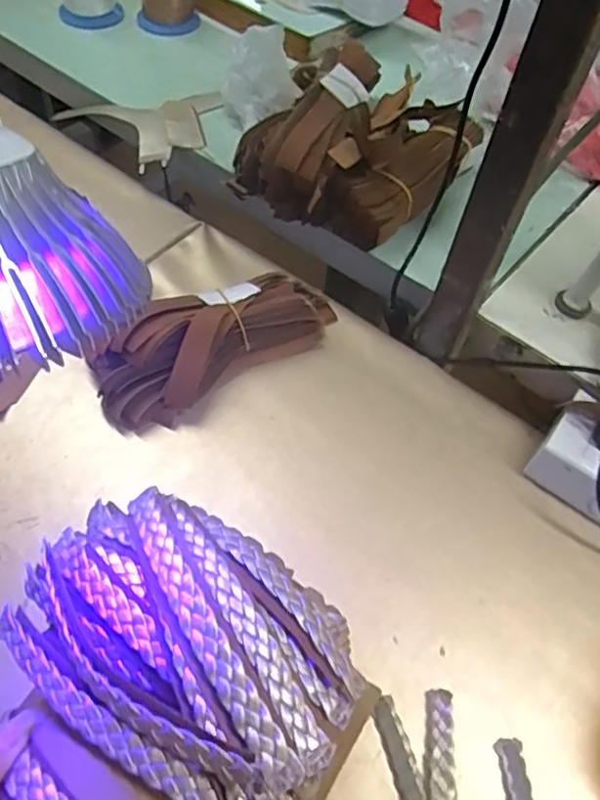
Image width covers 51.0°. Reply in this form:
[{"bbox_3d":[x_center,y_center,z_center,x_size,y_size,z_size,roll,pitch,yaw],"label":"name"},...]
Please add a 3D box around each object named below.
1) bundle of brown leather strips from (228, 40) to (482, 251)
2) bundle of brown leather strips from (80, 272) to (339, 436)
[{"bbox_3d":[0.051,-0.223,0.545,0.168,0.070,0.181,28,58,14],"label":"bundle of brown leather strips"},{"bbox_3d":[-0.067,-0.056,0.473,0.191,0.047,0.092,-31,63,-23],"label":"bundle of brown leather strips"}]

